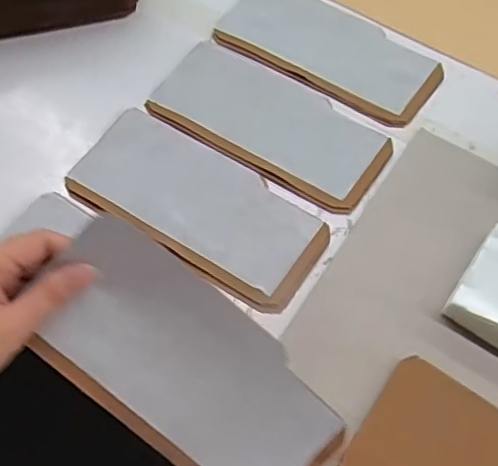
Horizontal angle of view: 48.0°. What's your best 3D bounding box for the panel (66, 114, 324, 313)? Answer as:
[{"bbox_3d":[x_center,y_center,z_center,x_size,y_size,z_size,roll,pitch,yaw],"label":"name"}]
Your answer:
[{"bbox_3d":[-0.046,-0.027,0.486,0.229,0.011,0.105,31,68,16],"label":"panel"}]

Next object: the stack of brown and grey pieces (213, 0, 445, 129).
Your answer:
[{"bbox_3d":[0.079,-0.187,0.564,0.221,0.009,0.099,30,68,16],"label":"stack of brown and grey pieces"}]

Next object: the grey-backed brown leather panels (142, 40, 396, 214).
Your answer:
[{"bbox_3d":[0.020,-0.104,0.529,0.225,0.010,0.106,32,68,16],"label":"grey-backed brown leather panels"}]

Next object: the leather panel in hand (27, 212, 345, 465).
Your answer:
[{"bbox_3d":[-0.035,0.092,0.359,0.217,0.013,0.099,42,86,-9],"label":"leather panel in hand"}]

